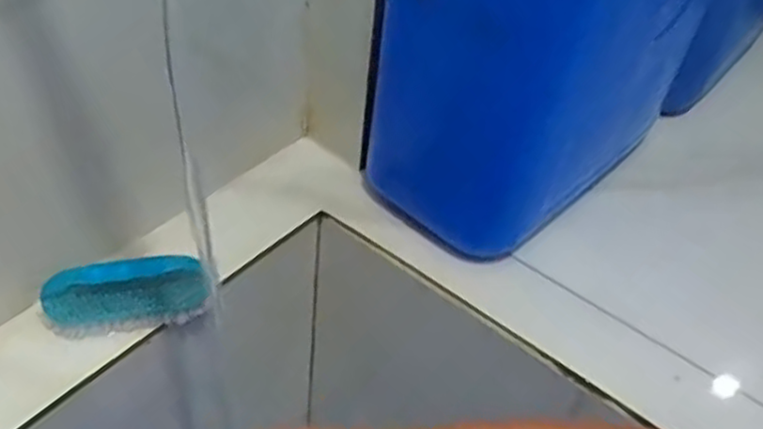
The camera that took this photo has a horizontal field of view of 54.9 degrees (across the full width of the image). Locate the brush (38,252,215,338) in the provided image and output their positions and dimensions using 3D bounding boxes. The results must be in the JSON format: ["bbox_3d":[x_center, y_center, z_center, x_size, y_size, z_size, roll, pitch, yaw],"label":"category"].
[{"bbox_3d":[-0.192,0.061,0.554,0.117,0.039,0.040,-10,47,-16],"label":"brush"}]

